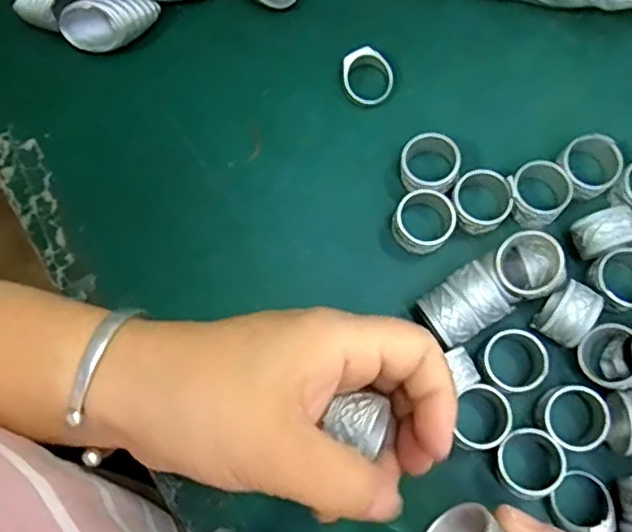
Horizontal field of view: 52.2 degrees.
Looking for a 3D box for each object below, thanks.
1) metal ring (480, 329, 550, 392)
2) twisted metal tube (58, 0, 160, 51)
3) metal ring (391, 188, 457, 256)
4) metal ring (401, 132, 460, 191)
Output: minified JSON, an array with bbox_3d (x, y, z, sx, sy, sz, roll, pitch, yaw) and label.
[{"bbox_3d":[0.088,0.043,0.288,0.027,0.014,0.027,0,76,1],"label":"metal ring"},{"bbox_3d":[-0.104,-0.122,0.329,0.048,0.024,0.020,-16,77,-3],"label":"twisted metal tube"},{"bbox_3d":[0.051,-0.021,0.304,0.028,0.018,0.026,0,76,1],"label":"metal ring"},{"bbox_3d":[0.054,-0.048,0.310,0.027,0.017,0.028,0,76,1],"label":"metal ring"}]

